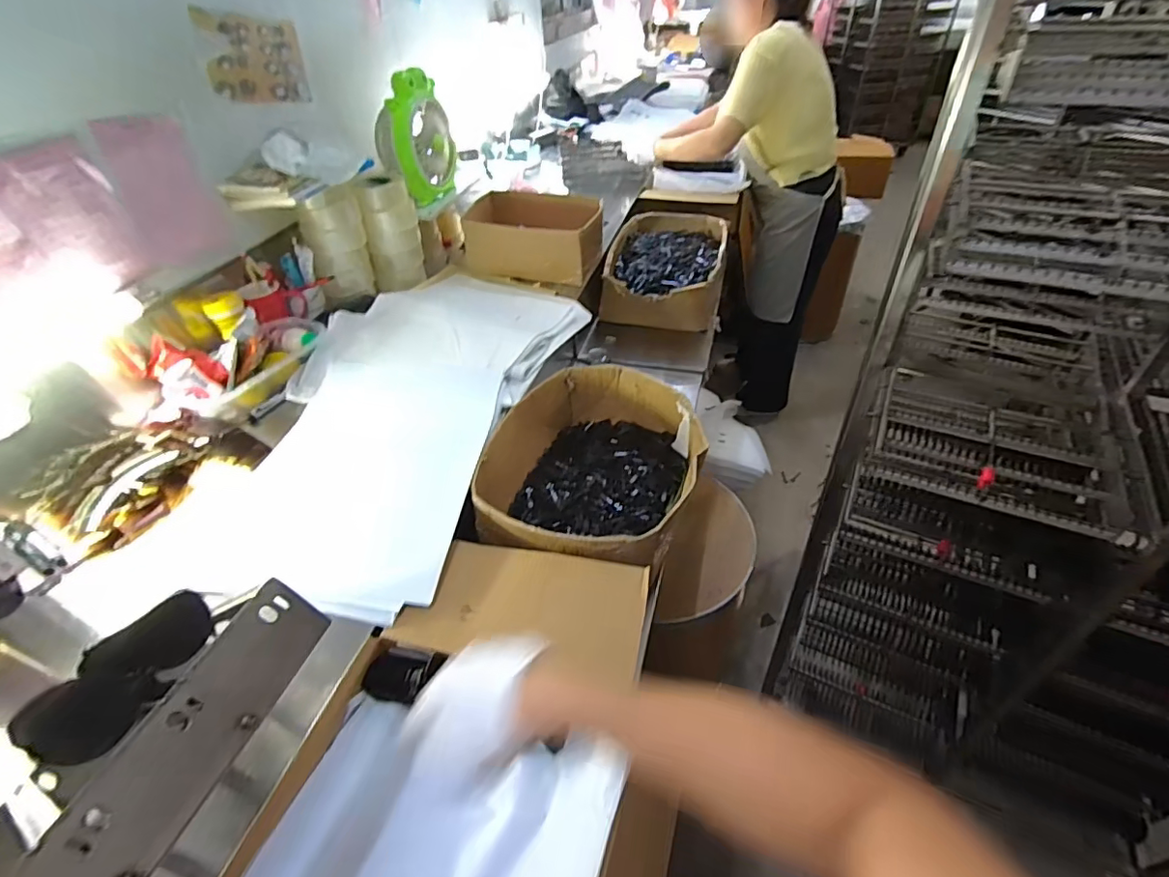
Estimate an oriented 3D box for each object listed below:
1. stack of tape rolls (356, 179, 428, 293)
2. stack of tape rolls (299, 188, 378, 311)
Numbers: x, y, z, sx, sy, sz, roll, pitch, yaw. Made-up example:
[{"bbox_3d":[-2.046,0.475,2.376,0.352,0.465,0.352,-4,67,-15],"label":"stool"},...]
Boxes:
[{"bbox_3d":[-0.432,-0.458,1.231,0.105,0.218,0.123,-6,42,-3],"label":"stack of tape rolls"},{"bbox_3d":[-0.518,-0.401,1.143,0.123,0.206,0.094,-17,43,-14],"label":"stack of tape rolls"}]

